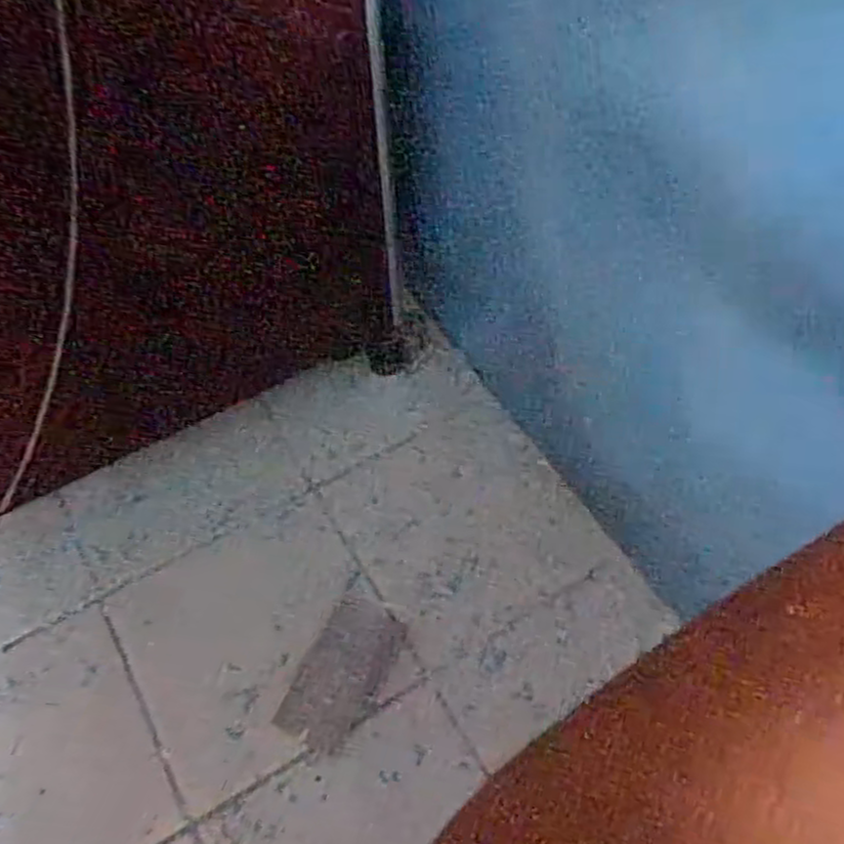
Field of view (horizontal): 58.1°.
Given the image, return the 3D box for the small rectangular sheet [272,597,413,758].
[{"bbox_3d":[-0.061,0.198,0.602,0.063,0.009,0.113,28,65,3],"label":"small rectangular sheet"}]

